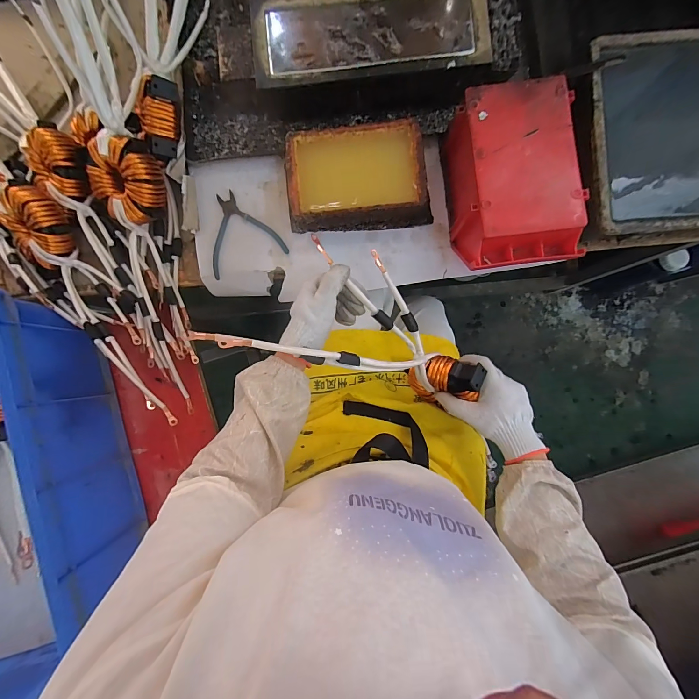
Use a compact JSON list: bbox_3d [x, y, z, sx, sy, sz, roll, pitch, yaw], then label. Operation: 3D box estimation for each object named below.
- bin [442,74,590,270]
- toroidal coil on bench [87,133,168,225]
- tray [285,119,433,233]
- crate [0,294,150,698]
[{"bbox_3d":[0.234,-0.236,0.493,0.154,0.122,0.236,-6,87,1],"label":"bin"},{"bbox_3d":[-0.334,-0.259,0.507,0.117,0.056,0.117,9,118,17],"label":"toroidal coil on bench"},{"bbox_3d":[0.016,-0.267,0.527,0.219,0.072,0.136,-4,88,1],"label":"tray"},{"bbox_3d":[-0.596,0.258,0.520,0.402,0.186,0.579,-16,87,1],"label":"crate"}]

